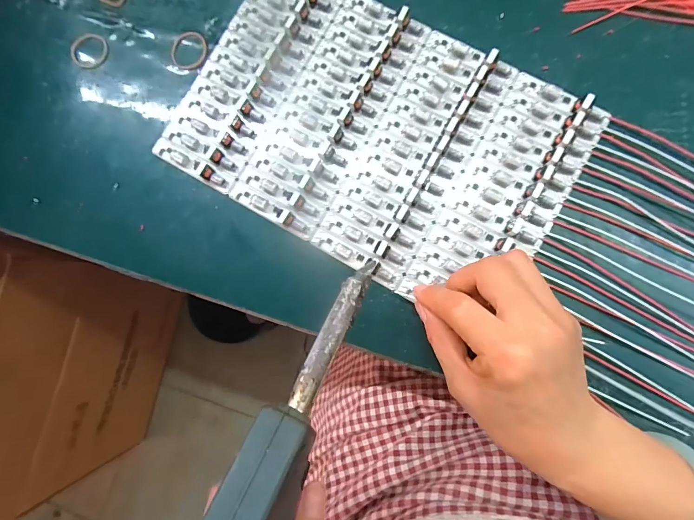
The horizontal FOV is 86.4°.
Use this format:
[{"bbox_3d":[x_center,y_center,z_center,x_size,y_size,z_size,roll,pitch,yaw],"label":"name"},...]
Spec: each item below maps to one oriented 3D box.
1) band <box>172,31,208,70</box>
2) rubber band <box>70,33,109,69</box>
[{"bbox_3d":[-0.130,-0.173,0.300,0.031,0.004,0.034,0,84,5],"label":"band"},{"bbox_3d":[-0.218,-0.177,0.313,0.033,0.004,0.030,0,84,5],"label":"rubber band"}]

